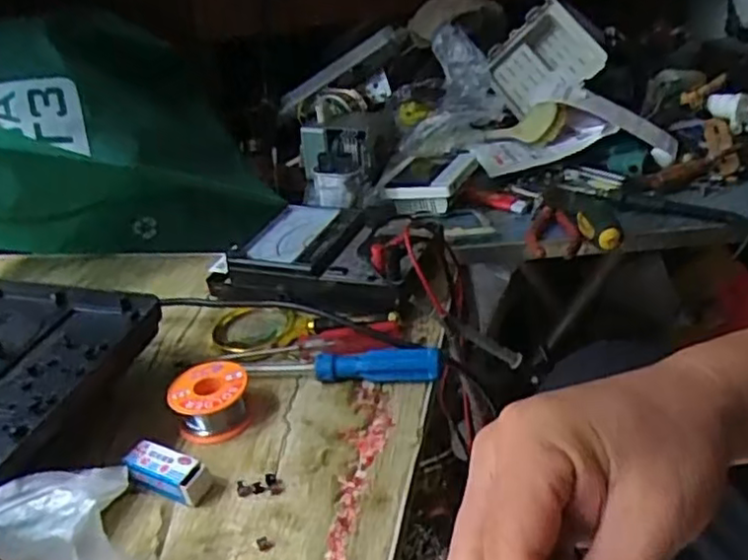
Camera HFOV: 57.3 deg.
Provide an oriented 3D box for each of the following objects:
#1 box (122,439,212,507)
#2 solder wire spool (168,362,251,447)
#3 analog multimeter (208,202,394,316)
[{"bbox_3d":[-0.128,0.119,0.423,0.055,0.021,0.020,11,36,28],"label":"box"},{"bbox_3d":[-0.112,0.084,0.472,0.051,0.028,0.054,-13,32,-10],"label":"solder wire spool"},{"bbox_3d":[-0.050,-0.019,0.615,0.176,0.049,0.119,5,33,20],"label":"analog multimeter"}]

